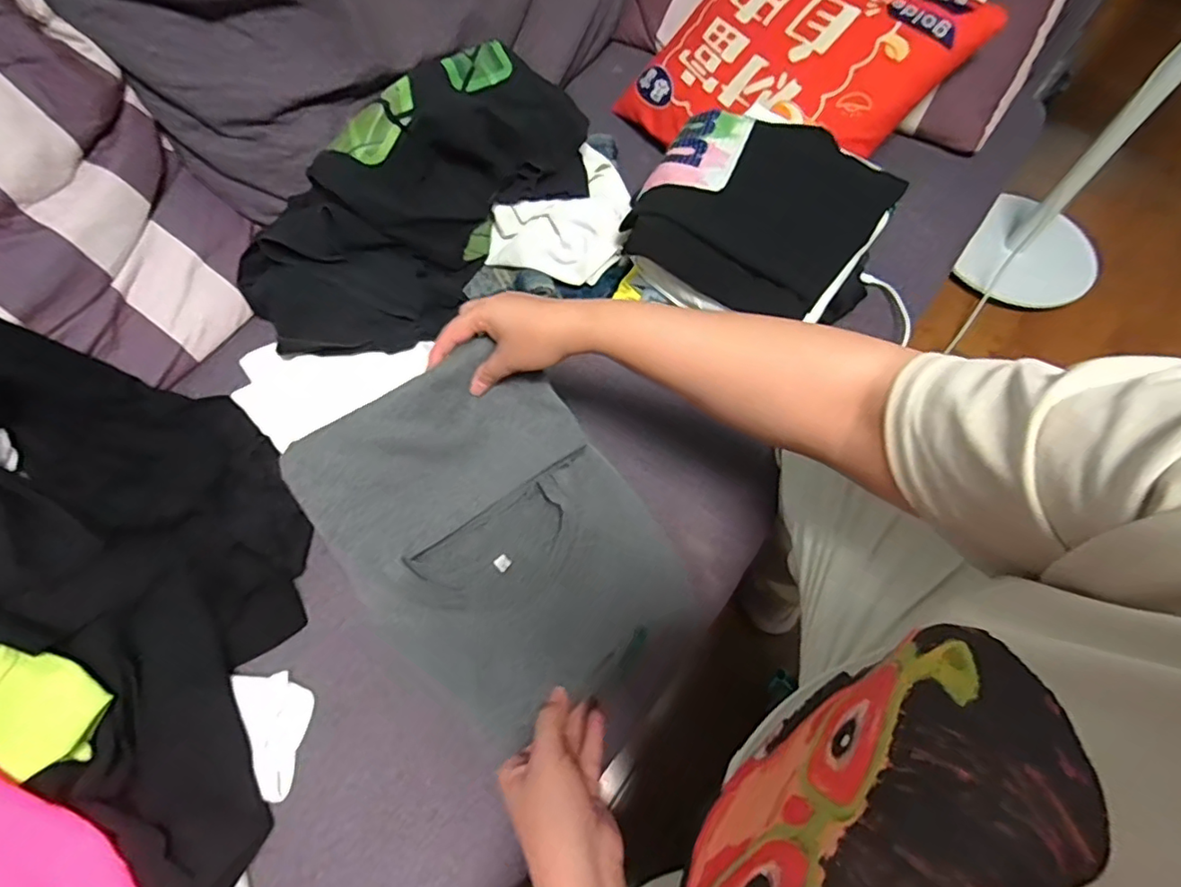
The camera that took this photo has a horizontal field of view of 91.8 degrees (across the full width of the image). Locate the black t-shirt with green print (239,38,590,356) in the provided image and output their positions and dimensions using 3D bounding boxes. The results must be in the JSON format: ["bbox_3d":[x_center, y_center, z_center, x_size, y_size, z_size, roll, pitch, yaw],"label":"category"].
[{"bbox_3d":[-0.190,-0.301,0.692,0.204,0.184,0.479,37,68,16],"label":"black t-shirt with green print"}]

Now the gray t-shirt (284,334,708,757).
[{"bbox_3d":[-0.066,0.077,0.519,0.344,0.094,0.249,41,69,18],"label":"gray t-shirt"}]

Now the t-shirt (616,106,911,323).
[{"bbox_3d":[0.182,-0.268,0.640,0.244,0.052,0.237,32,67,14],"label":"t-shirt"}]

